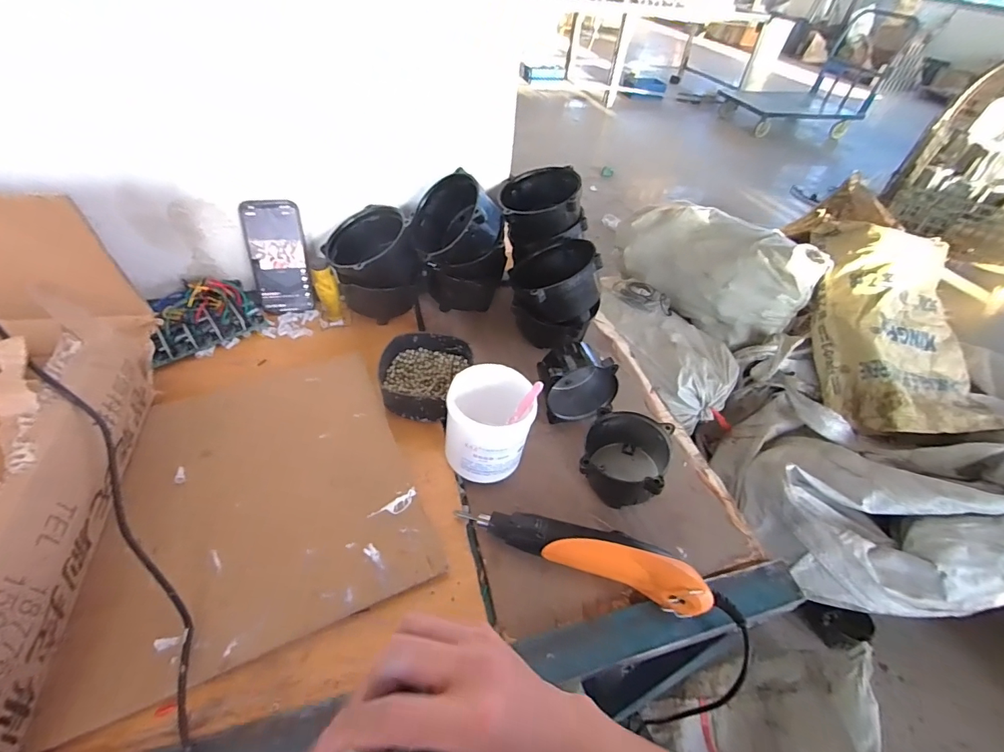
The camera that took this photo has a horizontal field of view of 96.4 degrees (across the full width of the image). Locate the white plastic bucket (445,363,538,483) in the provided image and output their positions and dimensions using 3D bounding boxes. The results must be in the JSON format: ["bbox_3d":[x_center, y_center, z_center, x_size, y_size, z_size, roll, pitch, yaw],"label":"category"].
[{"bbox_3d":[-0.015,0.054,0.512,0.093,0.097,0.094,3,45,-3],"label":"white plastic bucket"}]

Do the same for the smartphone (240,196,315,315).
[{"bbox_3d":[-0.335,-0.179,0.674,0.077,0.164,0.018,-6,19,-14],"label":"smartphone"}]

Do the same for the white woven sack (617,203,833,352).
[{"bbox_3d":[0.718,-0.412,1.576,0.297,0.276,0.673,-14,49,-19],"label":"white woven sack"}]

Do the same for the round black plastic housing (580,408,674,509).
[{"bbox_3d":[0.143,0.090,0.523,0.089,0.074,0.109,20,47,13],"label":"round black plastic housing"}]

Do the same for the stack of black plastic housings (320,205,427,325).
[{"bbox_3d":[-0.186,-0.168,0.678,0.137,0.140,0.116,-12,48,-17],"label":"stack of black plastic housings"}]

